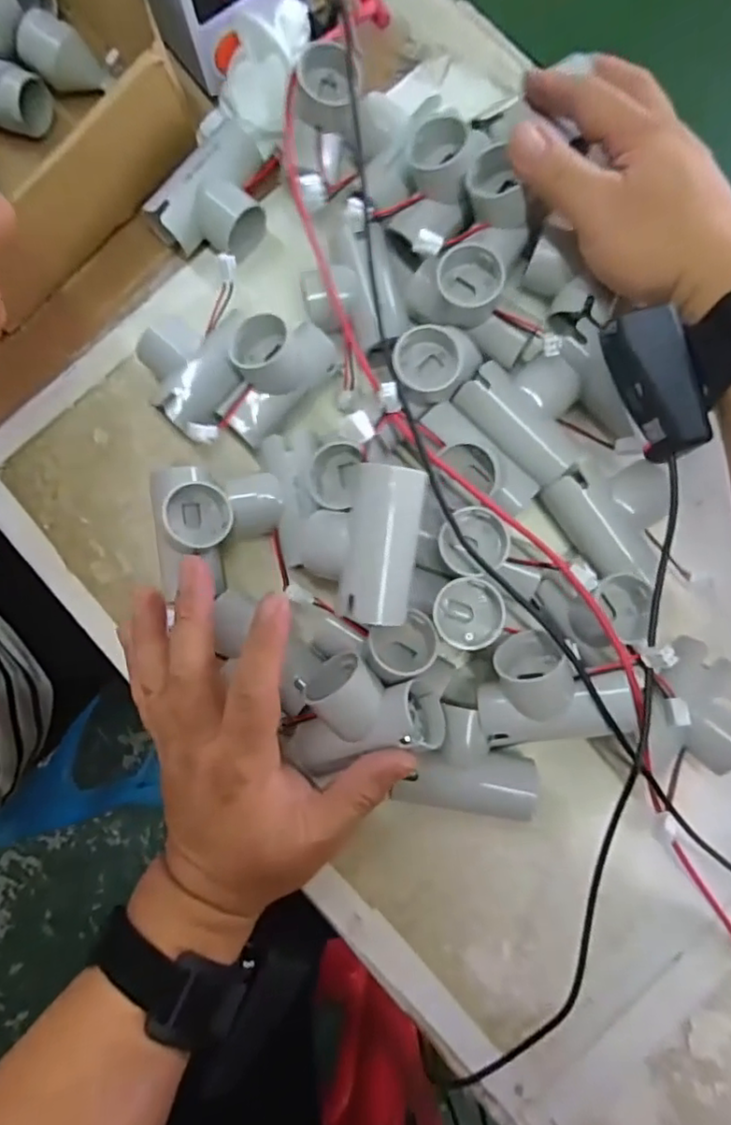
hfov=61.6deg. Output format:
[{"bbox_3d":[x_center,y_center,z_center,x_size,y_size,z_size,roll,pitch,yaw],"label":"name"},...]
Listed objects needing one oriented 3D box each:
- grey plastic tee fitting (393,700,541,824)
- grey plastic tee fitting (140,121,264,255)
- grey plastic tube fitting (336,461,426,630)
[{"bbox_3d":[0.056,0.106,0.331,0.068,0.029,0.050,9,84,3],"label":"grey plastic tee fitting"},{"bbox_3d":[-0.087,-0.216,0.369,0.046,0.034,0.075,39,86,5],"label":"grey plastic tee fitting"},{"bbox_3d":[0.008,-0.007,0.306,0.034,0.042,0.074,9,84,2],"label":"grey plastic tube fitting"}]

